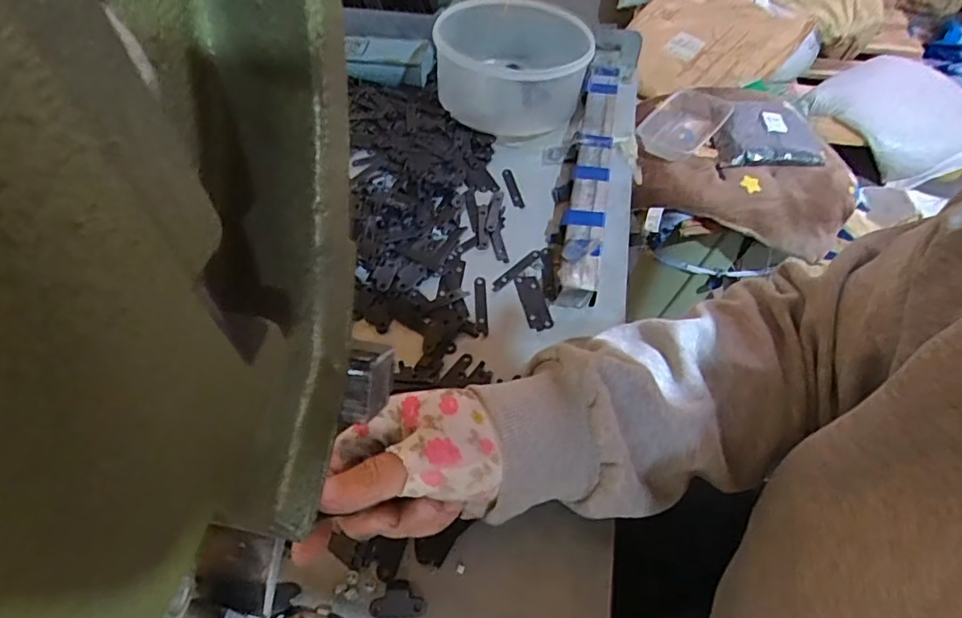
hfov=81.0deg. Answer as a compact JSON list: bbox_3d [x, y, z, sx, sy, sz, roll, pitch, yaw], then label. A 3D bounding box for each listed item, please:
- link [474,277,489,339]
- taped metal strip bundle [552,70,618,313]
[{"bbox_3d":[0.000,-0.002,0.428,0.009,0.005,0.055,-1,54,-2],"label":"link"},{"bbox_3d":[0.099,-0.128,0.504,0.032,0.025,0.303,10,54,6],"label":"taped metal strip bundle"}]

